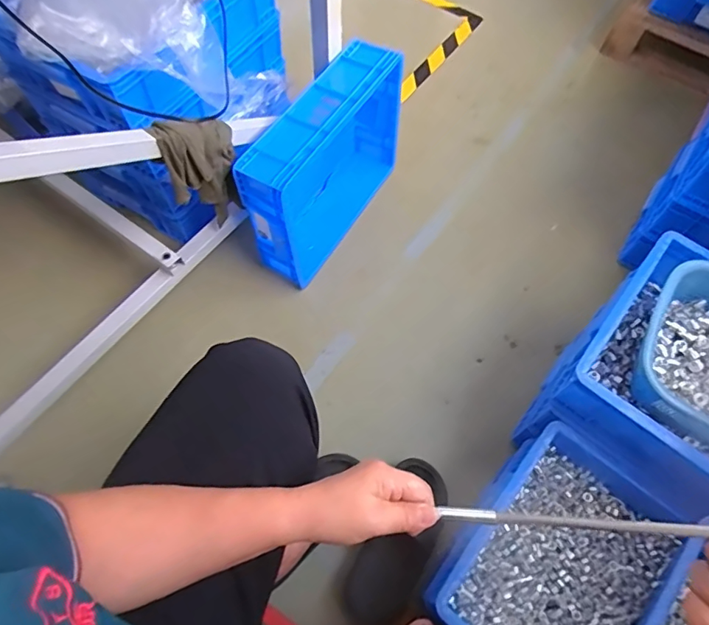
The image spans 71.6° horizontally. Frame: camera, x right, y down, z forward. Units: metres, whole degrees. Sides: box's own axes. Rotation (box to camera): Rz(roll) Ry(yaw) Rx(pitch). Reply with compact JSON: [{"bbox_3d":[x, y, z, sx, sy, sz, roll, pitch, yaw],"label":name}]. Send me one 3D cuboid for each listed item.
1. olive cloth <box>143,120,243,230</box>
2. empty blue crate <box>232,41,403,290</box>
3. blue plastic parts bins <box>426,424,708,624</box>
[{"bbox_3d":[-0.243,-0.231,0.806,0.124,0.212,0.055,-29,68,-15],"label":"olive cloth"},{"bbox_3d":[-0.055,-0.291,0.982,0.129,0.298,0.401,26,66,11],"label":"empty blue crate"},{"bbox_3d":[0.347,0.367,0.596,0.408,0.130,0.311,36,68,15],"label":"blue plastic parts bins"}]

